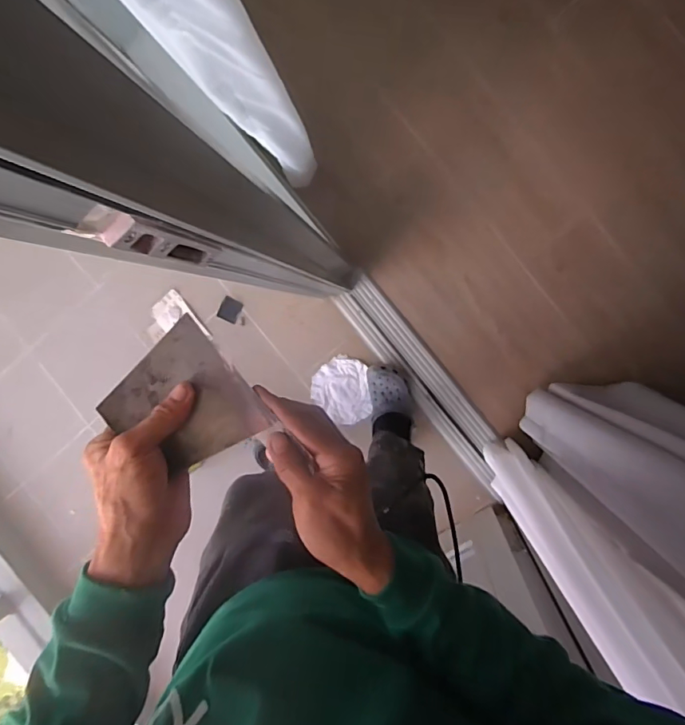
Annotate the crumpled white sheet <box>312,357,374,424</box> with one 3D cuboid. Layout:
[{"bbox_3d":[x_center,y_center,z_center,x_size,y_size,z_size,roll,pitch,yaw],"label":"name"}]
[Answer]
[{"bbox_3d":[-0.005,0.081,1.383,0.169,0.031,0.189,-7,95,8],"label":"crumpled white sheet"}]

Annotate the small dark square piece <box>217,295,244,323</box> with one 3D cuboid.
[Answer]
[{"bbox_3d":[-0.321,-0.150,1.407,0.058,0.008,0.068,28,106,-1],"label":"small dark square piece"}]

